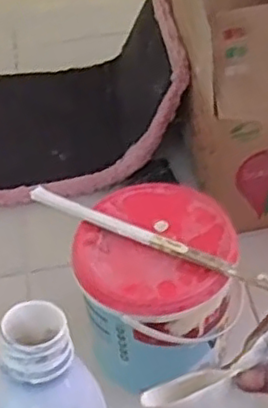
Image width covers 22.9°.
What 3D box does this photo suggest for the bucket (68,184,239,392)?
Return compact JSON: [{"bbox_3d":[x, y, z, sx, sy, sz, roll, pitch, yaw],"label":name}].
[{"bbox_3d":[0.028,0.091,0.794,0.177,0.155,0.184,-2,46,2],"label":"bucket"}]

